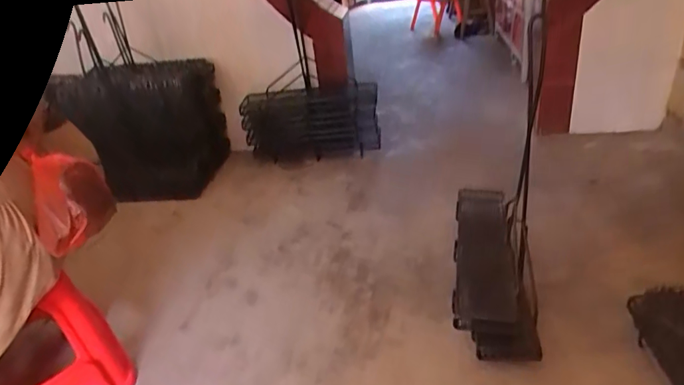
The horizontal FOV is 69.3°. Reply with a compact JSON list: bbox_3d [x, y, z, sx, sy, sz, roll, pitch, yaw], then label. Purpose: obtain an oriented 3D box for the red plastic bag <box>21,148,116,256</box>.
[{"bbox_3d":[-0.523,0.022,0.965,0.136,0.168,0.133,-18,30,-23],"label":"red plastic bag"}]

